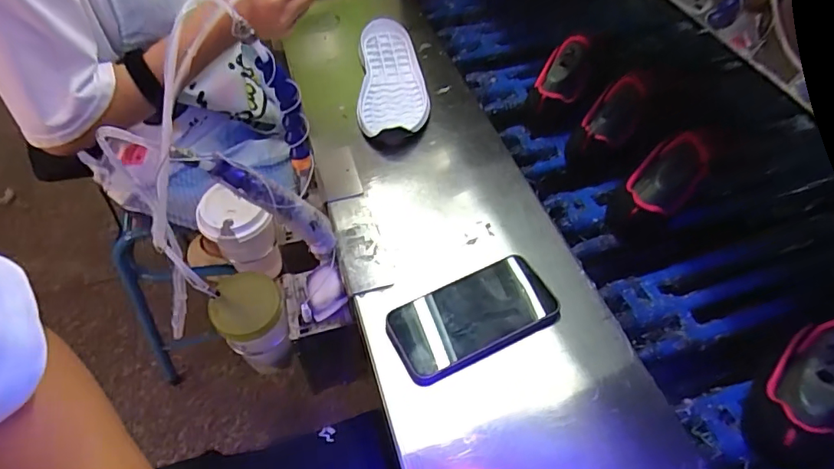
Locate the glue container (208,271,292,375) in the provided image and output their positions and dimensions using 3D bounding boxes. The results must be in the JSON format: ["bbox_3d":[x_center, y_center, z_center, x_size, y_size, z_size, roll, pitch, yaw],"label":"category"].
[{"bbox_3d":[-0.188,0.107,0.591,0.072,0.119,0.071,2,50,-2],"label":"glue container"}]

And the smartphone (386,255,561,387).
[{"bbox_3d":[0.054,0.079,0.500,0.161,0.016,0.081,-20,54,-19],"label":"smartphone"}]

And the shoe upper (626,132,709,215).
[{"bbox_3d":[0.280,-0.066,0.578,0.062,0.056,0.112,37,58,25],"label":"shoe upper"}]

